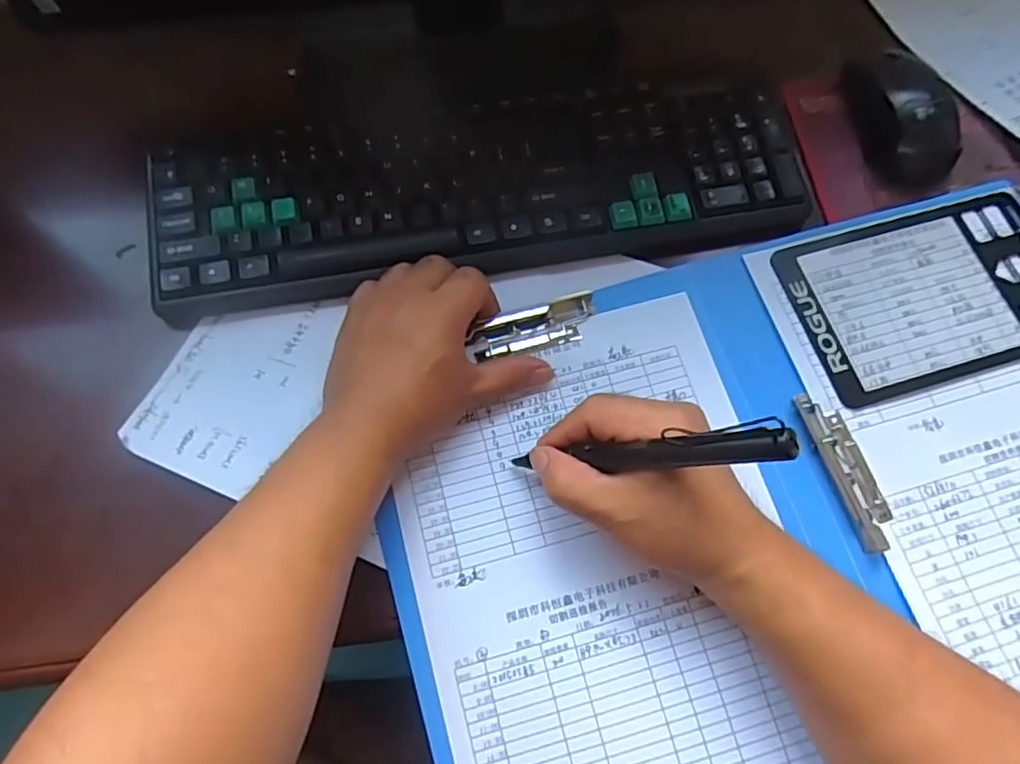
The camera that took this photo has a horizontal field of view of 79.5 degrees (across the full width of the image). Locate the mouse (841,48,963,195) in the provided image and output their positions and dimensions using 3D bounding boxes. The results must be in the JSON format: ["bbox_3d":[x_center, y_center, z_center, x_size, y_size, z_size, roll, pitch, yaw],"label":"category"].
[{"bbox_3d":[0.281,-0.195,0.443,0.057,0.033,0.110,-16,72,-7],"label":"mouse"}]

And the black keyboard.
[{"bbox_3d":[-0.018,-0.133,0.416,0.420,0.024,0.126,-10,71,-5],"label":"black keyboard"}]

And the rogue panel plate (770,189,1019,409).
[{"bbox_3d":[0.284,-0.060,0.409,0.193,0.005,0.117,-15,72,-7],"label":"rogue panel plate"}]

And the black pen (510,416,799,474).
[{"bbox_3d":[0.058,0.035,0.294,0.011,0.154,0.014,23,66,-36],"label":"black pen"}]

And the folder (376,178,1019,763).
[{"bbox_3d":[0.168,0.064,0.366,0.471,0.014,0.306,-17,72,-7],"label":"folder"}]

